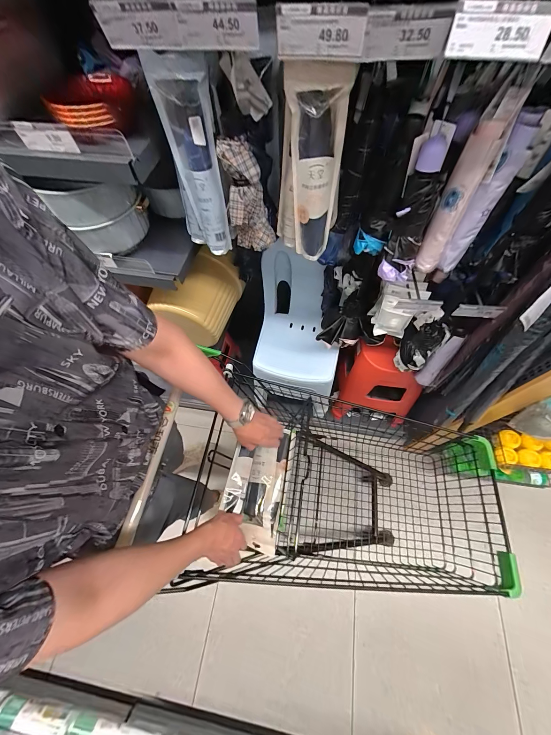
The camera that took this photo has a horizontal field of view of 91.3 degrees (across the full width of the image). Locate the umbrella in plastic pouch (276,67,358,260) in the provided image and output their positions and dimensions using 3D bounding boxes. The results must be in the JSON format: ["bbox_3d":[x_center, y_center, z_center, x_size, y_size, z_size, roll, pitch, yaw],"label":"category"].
[{"bbox_3d":[0.064,-0.356,0.497,0.118,0.291,0.095,3,62,4],"label":"umbrella in plastic pouch"}]

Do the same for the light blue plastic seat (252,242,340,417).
[{"bbox_3d":[0.080,-0.173,0.965,0.300,0.283,0.362,6,62,6],"label":"light blue plastic seat"}]

